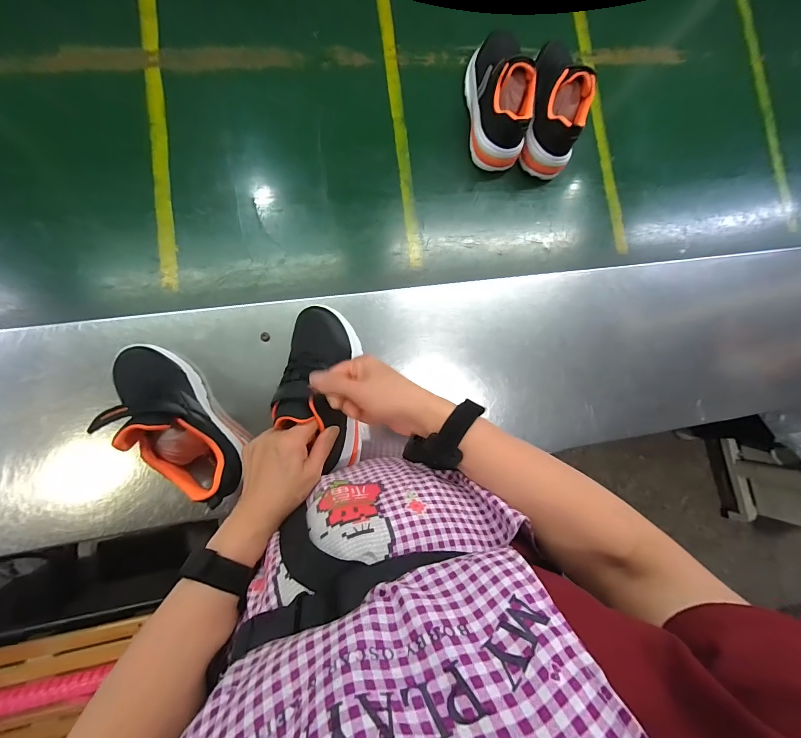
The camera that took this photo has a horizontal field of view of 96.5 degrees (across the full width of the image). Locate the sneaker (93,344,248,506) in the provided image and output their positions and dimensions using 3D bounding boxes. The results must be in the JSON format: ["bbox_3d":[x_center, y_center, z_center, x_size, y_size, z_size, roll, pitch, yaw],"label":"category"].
[{"bbox_3d":[-0.251,0.059,0.398,0.067,0.127,0.200,-39,91,-7],"label":"sneaker"}]

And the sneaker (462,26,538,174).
[{"bbox_3d":[0.149,-0.408,0.526,0.075,0.099,0.184,-3,85,-7],"label":"sneaker"}]

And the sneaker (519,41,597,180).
[{"bbox_3d":[0.234,-0.398,0.538,0.070,0.100,0.182,8,83,-6],"label":"sneaker"}]

